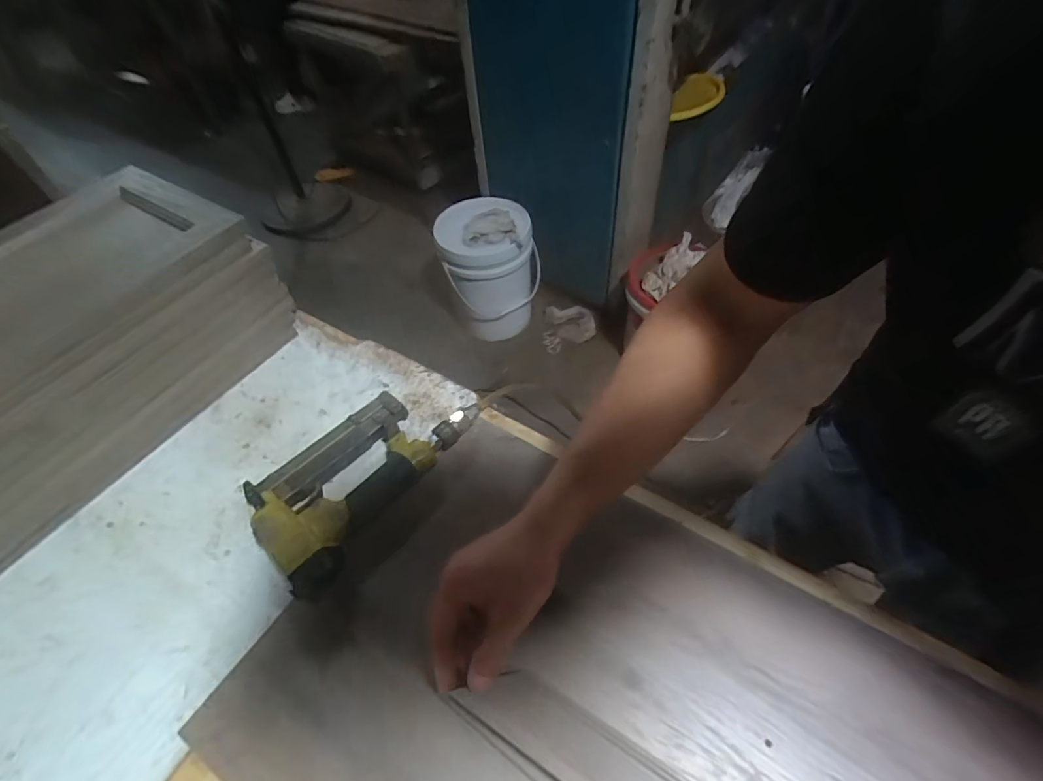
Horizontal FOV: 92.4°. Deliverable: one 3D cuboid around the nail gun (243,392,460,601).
[{"bbox_3d":[-0.174,0.083,0.511,0.146,0.044,0.213,33,62,26],"label":"nail gun"}]

